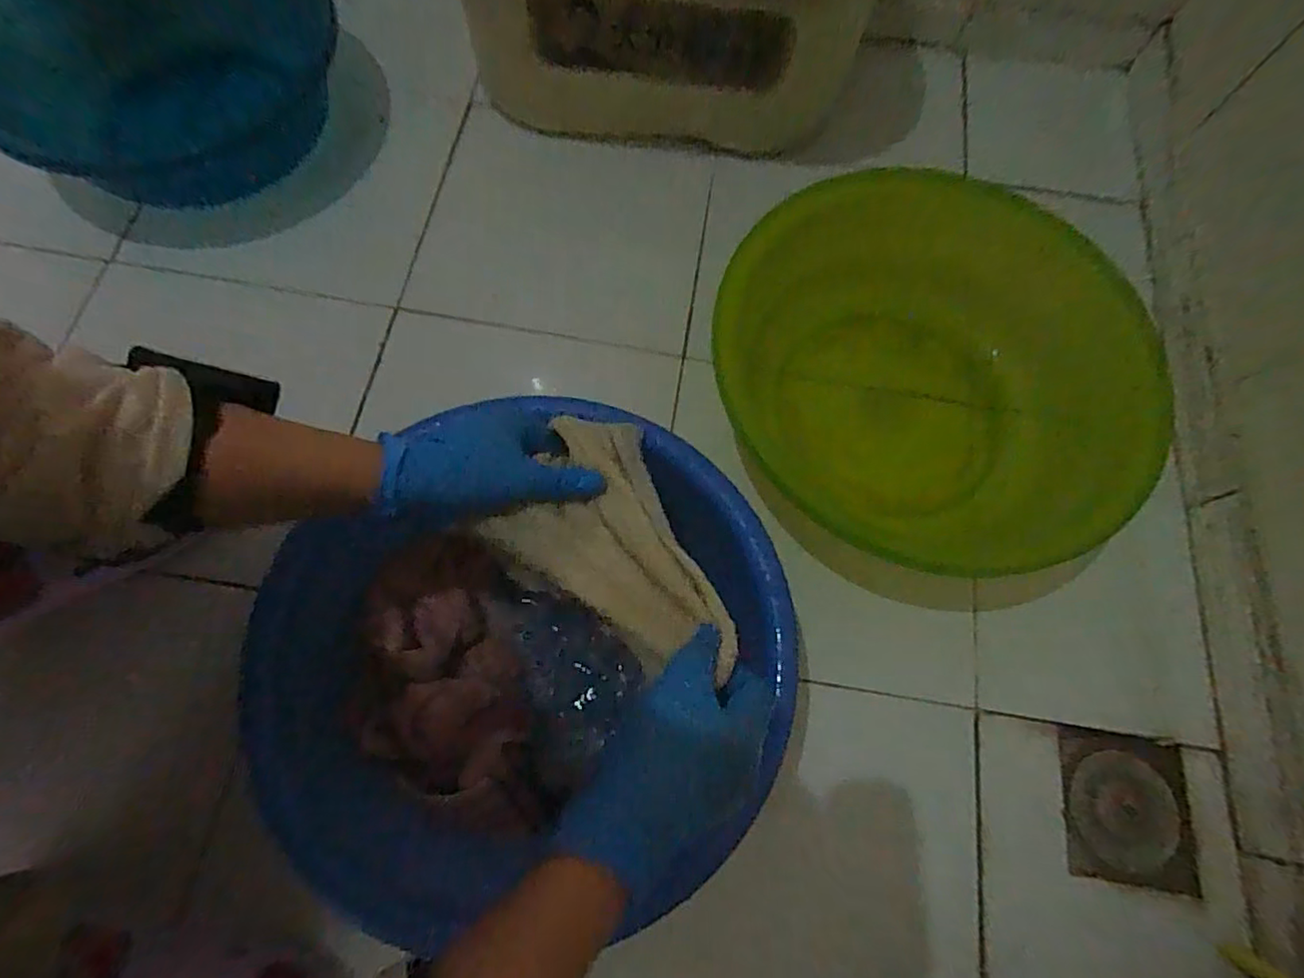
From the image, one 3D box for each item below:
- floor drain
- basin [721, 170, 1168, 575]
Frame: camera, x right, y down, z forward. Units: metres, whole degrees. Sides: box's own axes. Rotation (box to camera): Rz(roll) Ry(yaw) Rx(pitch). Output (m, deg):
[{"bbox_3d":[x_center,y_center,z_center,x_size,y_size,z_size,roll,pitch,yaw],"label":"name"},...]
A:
[{"bbox_3d":[0.394,0.266,0.507,0.099,0.009,0.112,9,72,-2],"label":"floor drain"},{"bbox_3d":[0.269,-0.121,0.586,0.348,0.106,0.341,1,72,-4],"label":"basin"}]

